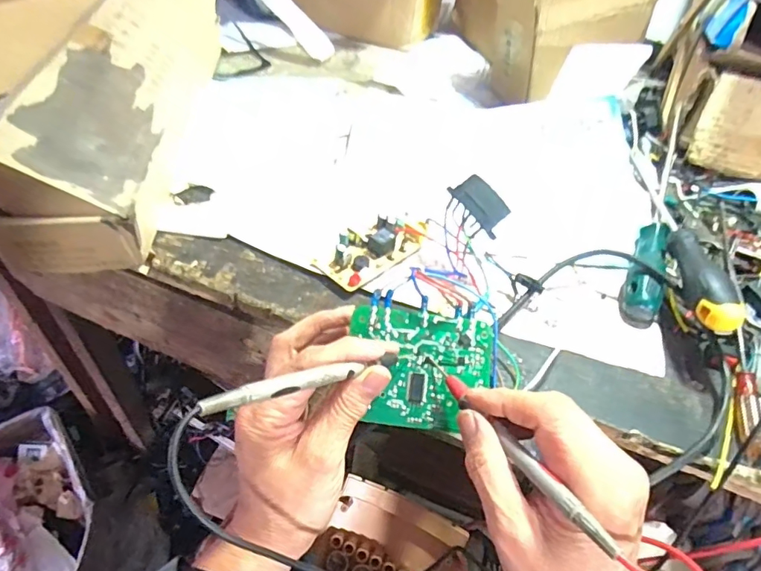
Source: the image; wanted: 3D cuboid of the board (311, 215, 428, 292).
[{"bbox_3d":[-0.005,-0.034,0.413,0.045,0.023,0.101,37,53,25],"label":"board"}]

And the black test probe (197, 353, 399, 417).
[{"bbox_3d":[-0.035,0.050,0.264,0.128,0.008,0.009,-5,43,-44],"label":"black test probe"}]

